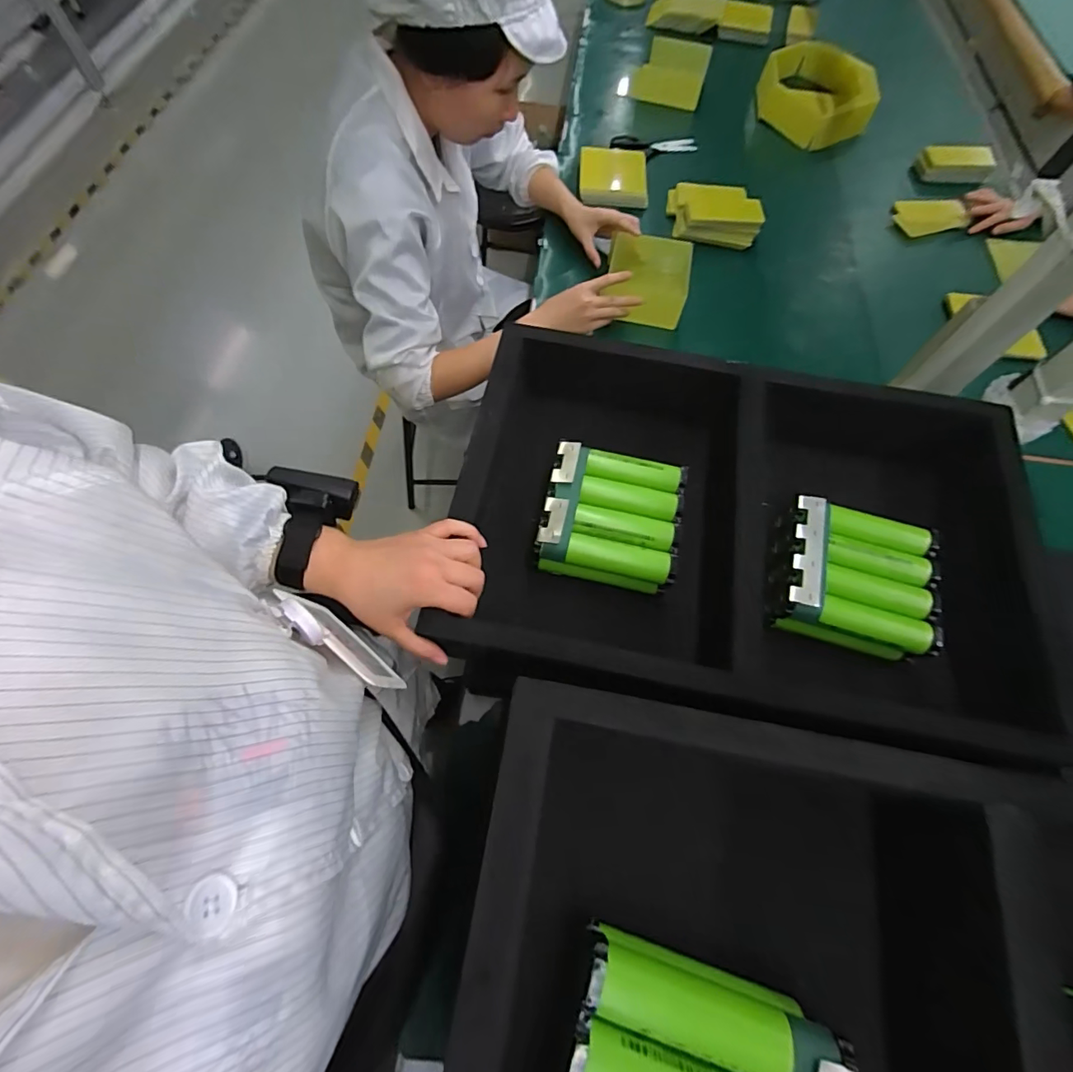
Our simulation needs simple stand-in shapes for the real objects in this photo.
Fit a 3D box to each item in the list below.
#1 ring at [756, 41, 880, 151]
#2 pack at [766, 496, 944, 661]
[{"bbox_3d":[0.678,-1.088,1.205,0.257,0.065,0.348,8,66,2],"label":"ring"},{"bbox_3d":[0.324,0.040,0.512,0.146,0.055,0.135,16,67,6],"label":"pack"}]

